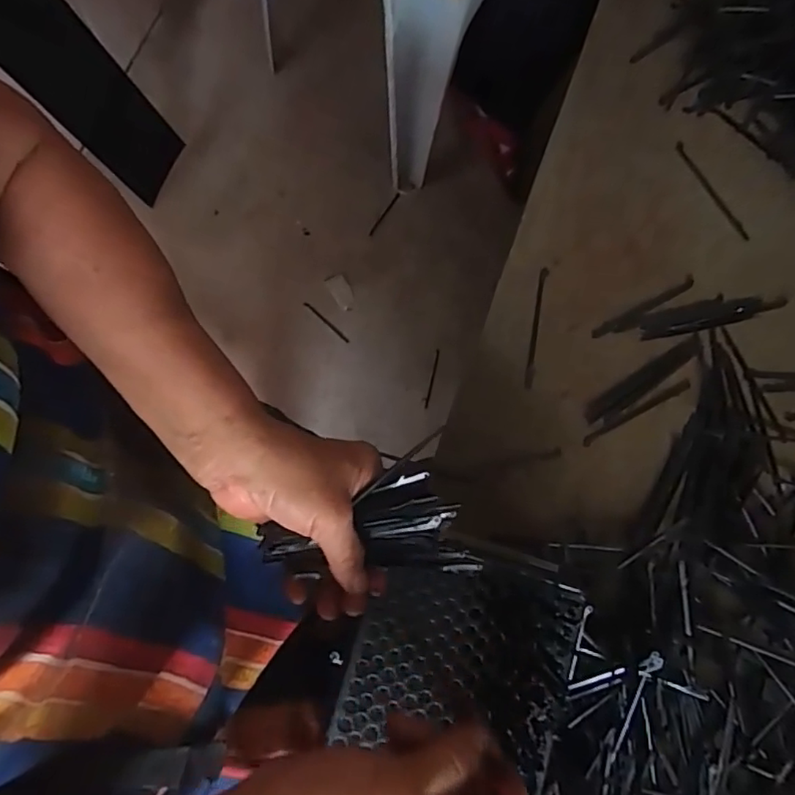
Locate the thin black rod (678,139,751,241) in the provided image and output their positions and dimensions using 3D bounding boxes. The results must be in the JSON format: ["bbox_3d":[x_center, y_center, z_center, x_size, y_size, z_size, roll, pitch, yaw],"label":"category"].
[{"bbox_3d":[0.301,-0.197,0.546,0.010,0.008,0.111,-31,81,-7],"label":"thin black rod"}]

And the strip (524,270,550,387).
[{"bbox_3d":[0.127,-0.064,0.525,0.008,0.009,0.112,10,79,1],"label":"strip"}]

